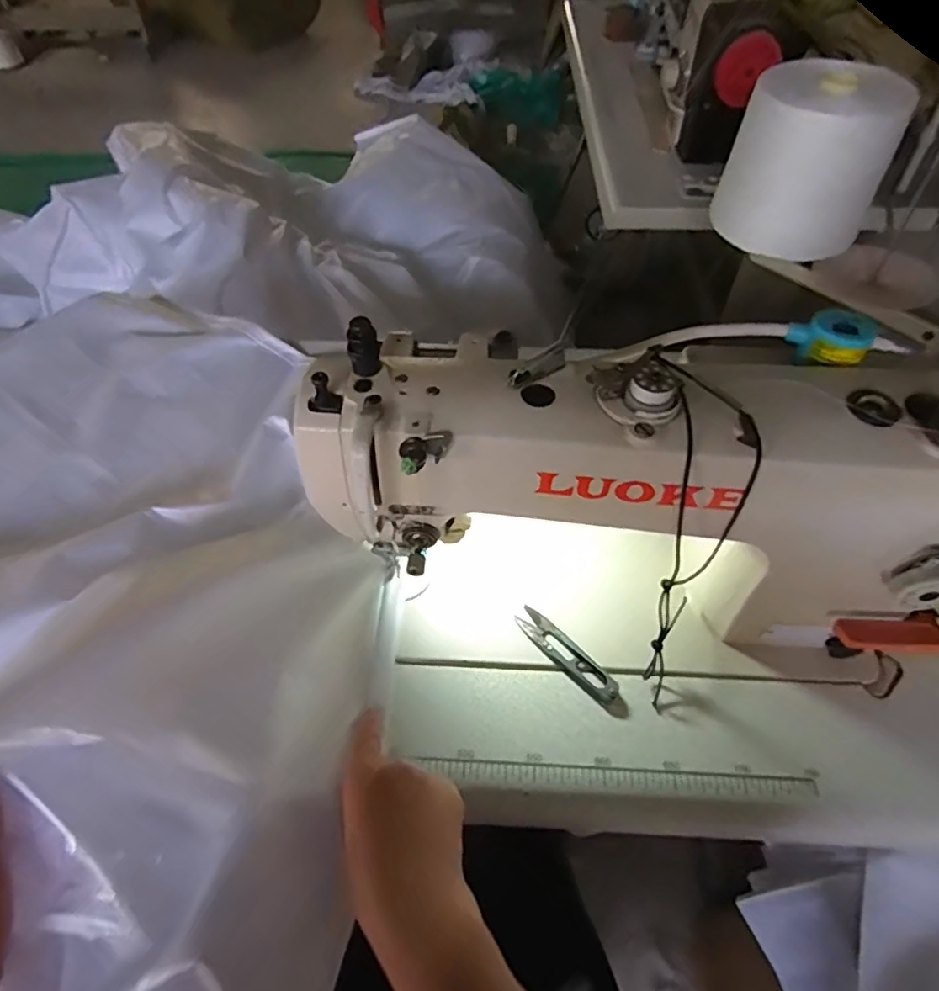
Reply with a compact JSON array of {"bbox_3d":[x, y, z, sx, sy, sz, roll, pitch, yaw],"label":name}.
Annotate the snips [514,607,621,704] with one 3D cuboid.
[{"bbox_3d":[0.079,0.130,0.489,0.023,0.011,0.100,-35,59,-24],"label":"snips"}]

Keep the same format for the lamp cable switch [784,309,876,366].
[{"bbox_3d":[0.242,-0.105,0.401,0.048,0.030,0.028,32,58,23],"label":"lamp cable switch"}]

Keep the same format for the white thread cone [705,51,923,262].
[{"bbox_3d":[0.370,-0.366,0.659,0.159,0.153,0.124,23,55,17],"label":"white thread cone"}]

